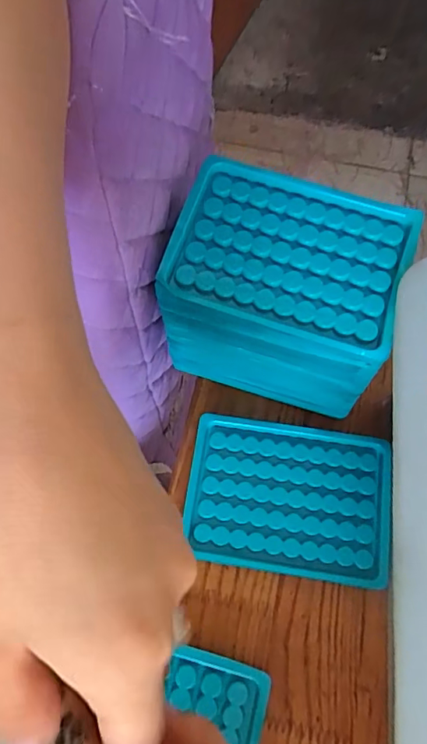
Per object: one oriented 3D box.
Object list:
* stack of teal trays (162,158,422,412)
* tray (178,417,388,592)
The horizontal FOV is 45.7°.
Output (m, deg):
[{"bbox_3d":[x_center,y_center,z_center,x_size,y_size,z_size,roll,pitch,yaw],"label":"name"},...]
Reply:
[{"bbox_3d":[0.043,-0.047,0.328,0.131,0.106,0.097,18,69,8],"label":"stack of teal trays"},{"bbox_3d":[0.050,0.084,0.340,0.131,0.012,0.097,7,68,4],"label":"tray"}]

